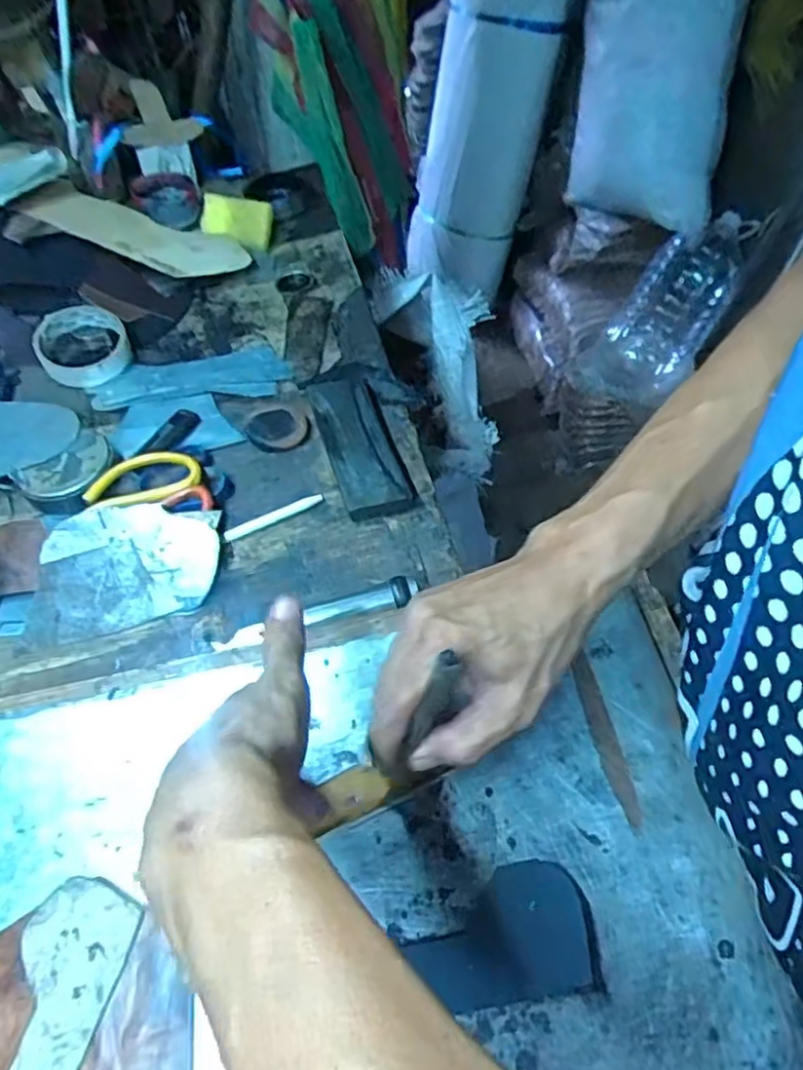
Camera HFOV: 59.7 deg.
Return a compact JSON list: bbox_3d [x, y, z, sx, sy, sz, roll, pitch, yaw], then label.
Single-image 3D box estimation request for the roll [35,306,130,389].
[{"bbox_3d":[-0.314,-0.188,0.688,0.084,0.028,0.088,1,50,-1],"label":"roll"}]

